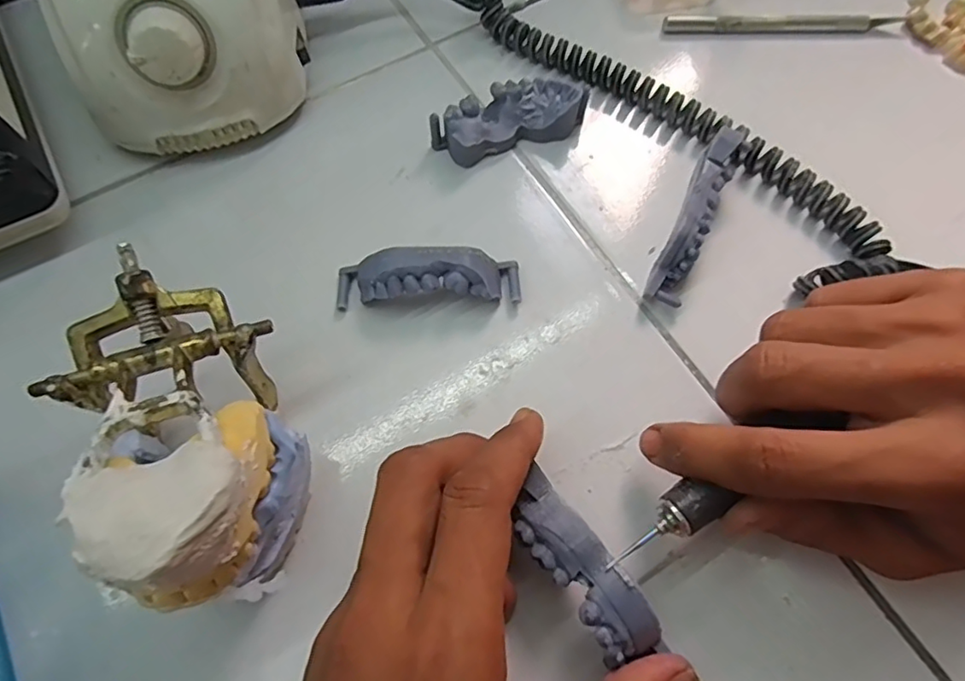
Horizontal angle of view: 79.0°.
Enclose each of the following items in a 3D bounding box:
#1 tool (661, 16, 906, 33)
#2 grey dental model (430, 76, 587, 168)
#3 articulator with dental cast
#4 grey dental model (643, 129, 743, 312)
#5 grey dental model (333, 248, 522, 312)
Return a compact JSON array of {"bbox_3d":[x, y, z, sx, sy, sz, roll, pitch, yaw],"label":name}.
[{"bbox_3d":[0.171,-0.180,0.334,0.135,0.011,0.008,-1,69,-2],"label":"tool"},{"bbox_3d":[0.013,-0.113,0.296,0.077,0.023,0.028,-19,70,-9],"label":"grey dental model"},{"bbox_3d":[-0.097,0.030,0.205,0.066,0.080,0.115,-34,73,-14],"label":"articulator with dental cast"},{"bbox_3d":[0.098,-0.057,0.271,0.017,0.029,0.084,24,70,8],"label":"grey dental model"},{"bbox_3d":[-0.024,-0.028,0.261,0.081,0.023,0.021,0,69,-2],"label":"grey dental model"}]

